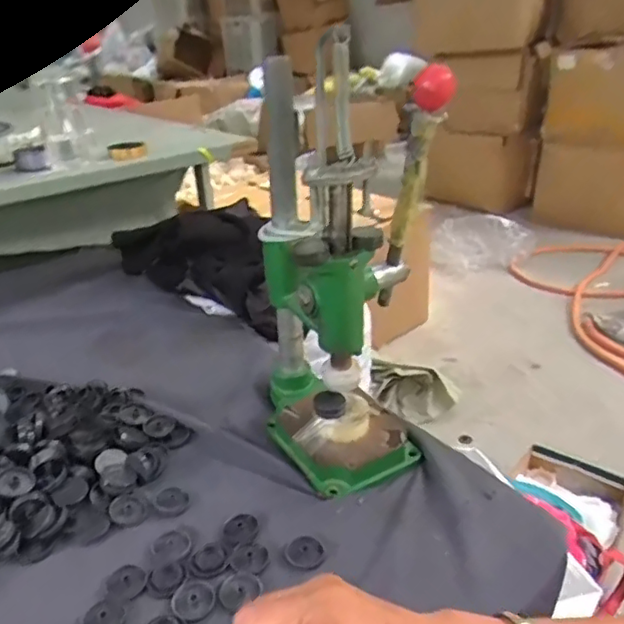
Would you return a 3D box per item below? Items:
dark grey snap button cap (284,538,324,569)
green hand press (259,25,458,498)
[{"bbox_3d":[-0.005,0.206,0.513,0.032,0.013,0.024,-10,28,-13],"label":"dark grey snap button cap"},{"bbox_3d":[0.035,-0.035,0.587,0.163,0.367,0.181,-9,28,-12],"label":"green hand press"}]

